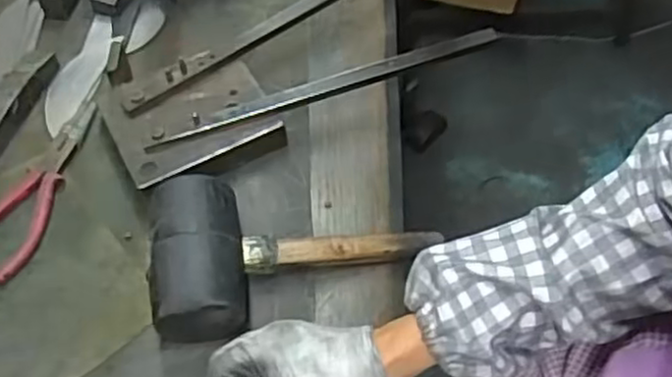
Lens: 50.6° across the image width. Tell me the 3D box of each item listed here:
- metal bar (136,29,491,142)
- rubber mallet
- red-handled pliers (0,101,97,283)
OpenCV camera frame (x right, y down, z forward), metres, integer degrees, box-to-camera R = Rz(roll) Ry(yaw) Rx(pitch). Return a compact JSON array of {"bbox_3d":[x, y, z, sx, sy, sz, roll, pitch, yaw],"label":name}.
[{"bbox_3d":[-0.007,-0.095,0.644,0.332,0.011,0.016,-18,56,-10],"label":"metal bar"},{"bbox_3d":[-0.029,0.042,0.549,0.223,0.075,0.116,-11,55,-5],"label":"rubber mallet"},{"bbox_3d":[-0.255,-0.003,0.623,0.048,0.011,0.183,15,57,13],"label":"red-handled pliers"}]

